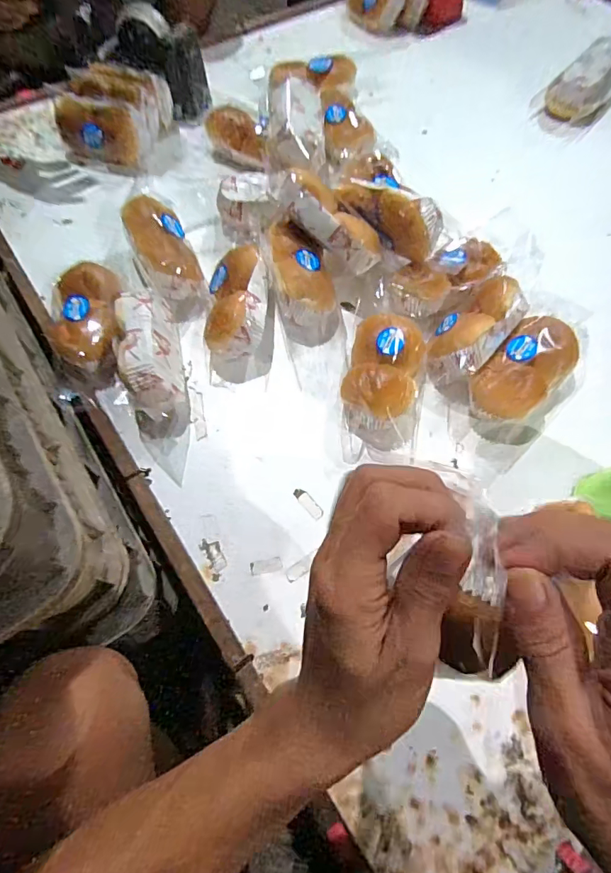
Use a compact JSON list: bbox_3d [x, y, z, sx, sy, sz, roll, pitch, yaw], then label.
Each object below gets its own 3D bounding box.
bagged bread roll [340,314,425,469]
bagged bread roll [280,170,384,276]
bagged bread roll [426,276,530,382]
[{"bbox_3d":[0.085,-0.056,0.504,0.083,0.050,0.161,9,65,6],"label":"bagged bread roll"},{"bbox_3d":[0.030,-0.247,0.544,0.137,0.040,0.054,40,70,-7],"label":"bagged bread roll"},{"bbox_3d":[0.186,-0.114,0.519,0.128,0.059,0.060,-42,70,-17],"label":"bagged bread roll"}]

